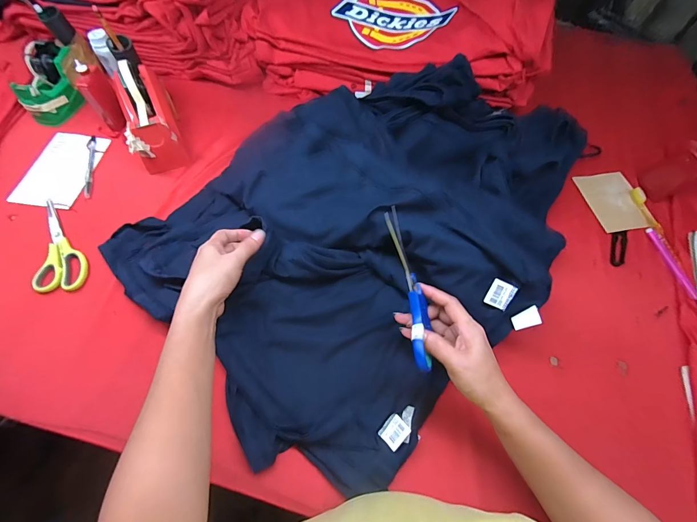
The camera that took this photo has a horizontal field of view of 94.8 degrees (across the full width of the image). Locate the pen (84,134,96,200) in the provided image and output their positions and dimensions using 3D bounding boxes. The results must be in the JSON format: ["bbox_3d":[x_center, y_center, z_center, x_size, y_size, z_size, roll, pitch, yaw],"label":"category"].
[{"bbox_3d":[-0.477,-0.178,0.591,0.014,0.008,0.147,-14,66,-9],"label":"pen"}]

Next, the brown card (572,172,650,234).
[{"bbox_3d":[0.502,-0.115,0.600,0.108,0.010,0.128,-8,65,-7],"label":"brown card"}]

